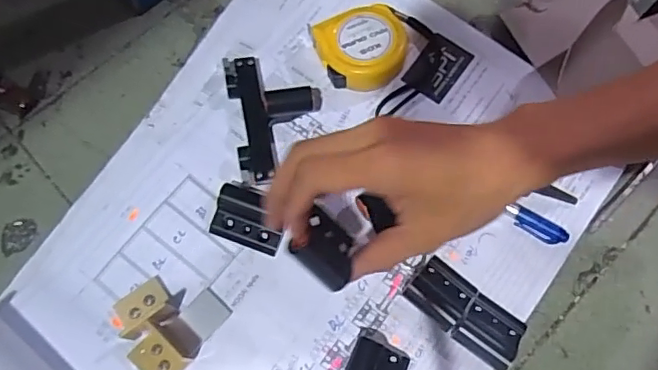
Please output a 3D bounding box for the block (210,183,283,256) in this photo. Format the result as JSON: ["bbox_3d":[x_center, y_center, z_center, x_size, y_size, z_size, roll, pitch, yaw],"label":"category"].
[{"bbox_3d":[-0.059,0.025,0.417,0.053,0.013,0.039,18,72,6],"label":"block"}]

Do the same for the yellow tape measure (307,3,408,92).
[{"bbox_3d":[0.029,-0.111,0.456,0.074,0.031,0.063,-26,73,-9],"label":"yellow tape measure"}]

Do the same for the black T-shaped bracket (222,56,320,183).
[{"bbox_3d":[-0.041,-0.057,0.438,0.071,0.032,0.106,-9,71,-3],"label":"black T-shaped bracket"}]

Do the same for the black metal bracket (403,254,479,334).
[{"bbox_3d":[0.079,0.076,0.393,0.042,0.015,0.038,40,75,13],"label":"black metal bracket"}]

